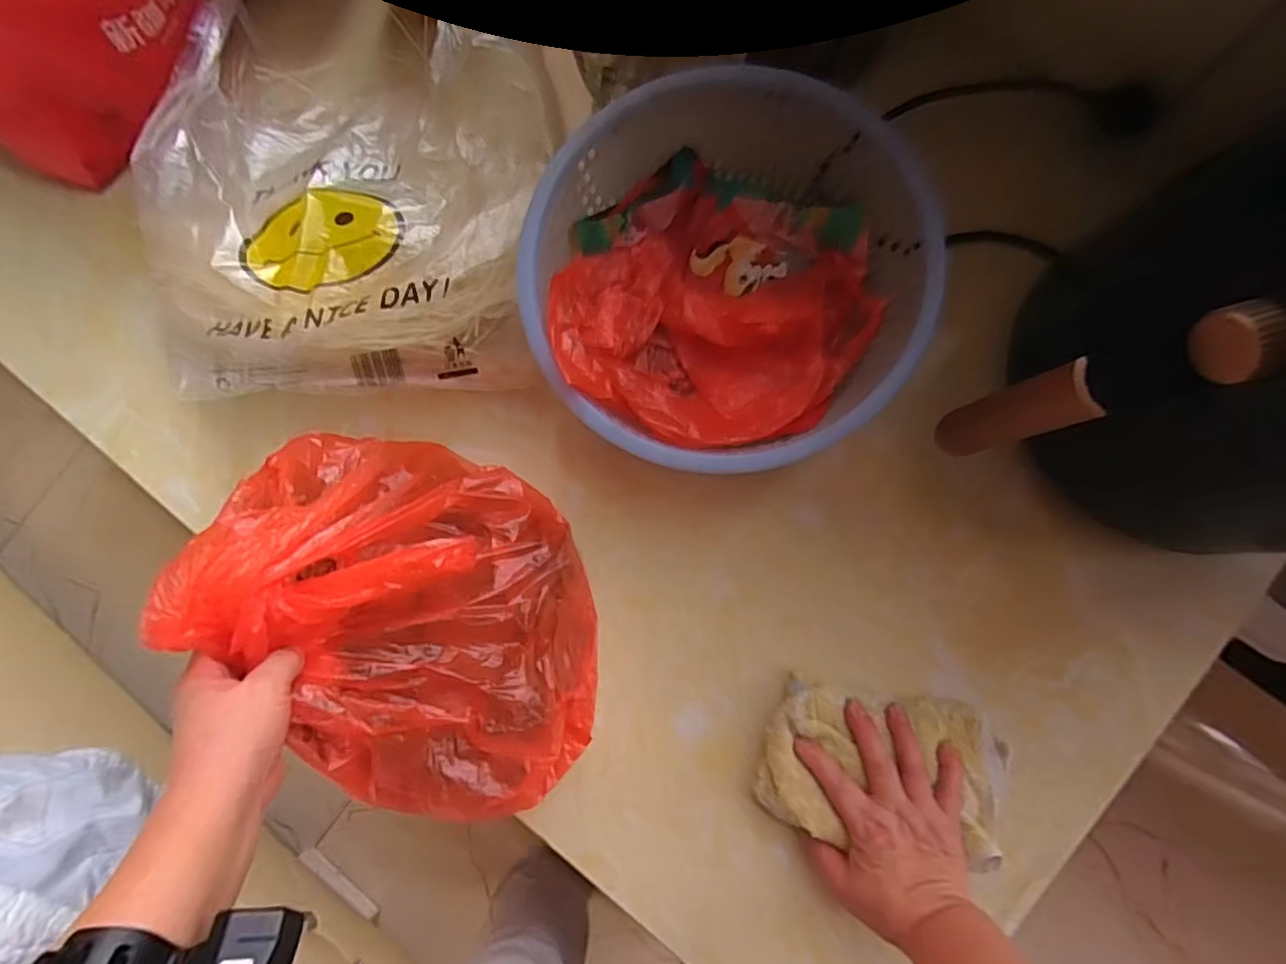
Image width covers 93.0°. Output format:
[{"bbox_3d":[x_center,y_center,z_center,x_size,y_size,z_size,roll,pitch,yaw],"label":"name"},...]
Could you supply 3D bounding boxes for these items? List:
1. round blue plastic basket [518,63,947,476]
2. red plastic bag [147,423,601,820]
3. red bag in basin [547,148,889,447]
[{"bbox_3d":[0.060,-0.144,0.456,0.275,0.092,0.260,0,85,5],"label":"round blue plastic basket"},{"bbox_3d":[-0.157,0.105,0.407,0.222,0.186,0.249,6,87,6],"label":"red plastic bag"},{"bbox_3d":[0.055,-0.136,0.458,0.217,0.091,0.220,33,88,7],"label":"red bag in basin"}]

